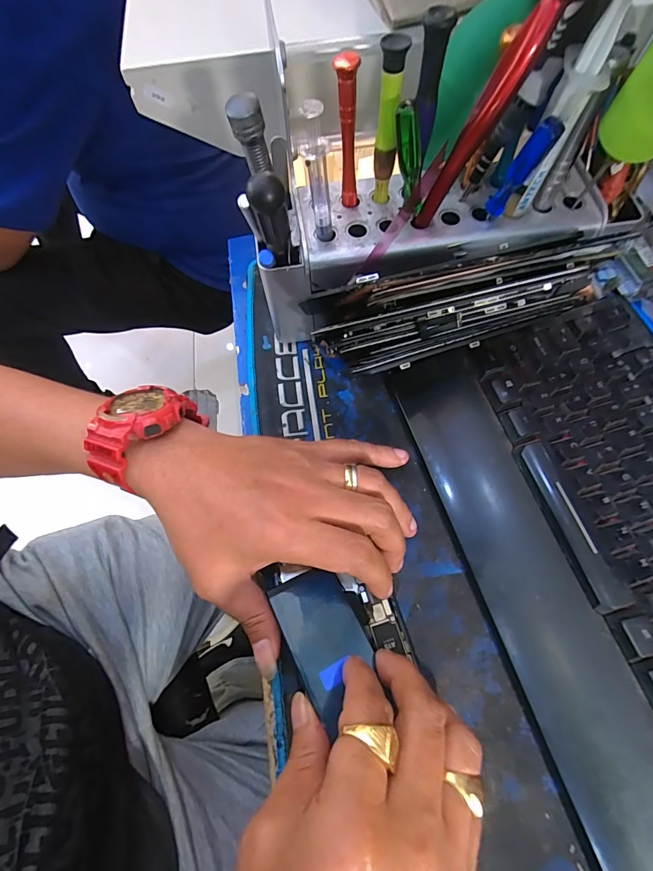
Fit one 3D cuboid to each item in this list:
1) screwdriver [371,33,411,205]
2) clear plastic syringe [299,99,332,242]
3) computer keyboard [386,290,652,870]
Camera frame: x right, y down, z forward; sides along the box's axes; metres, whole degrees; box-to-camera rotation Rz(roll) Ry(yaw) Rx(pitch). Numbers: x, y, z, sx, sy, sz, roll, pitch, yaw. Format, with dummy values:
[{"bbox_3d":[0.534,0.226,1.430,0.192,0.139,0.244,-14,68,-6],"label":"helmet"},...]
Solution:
[{"bbox_3d":[0.035,-0.179,0.230,0.013,0.081,0.012,-2,68,1],"label":"screwdriver"},{"bbox_3d":[-0.005,-0.144,0.220,0.014,0.077,0.016,-1,68,1],"label":"clear plastic syringe"},{"bbox_3d":[0.200,0.120,0.219,0.178,0.038,0.434,-17,68,-6],"label":"computer keyboard"}]

